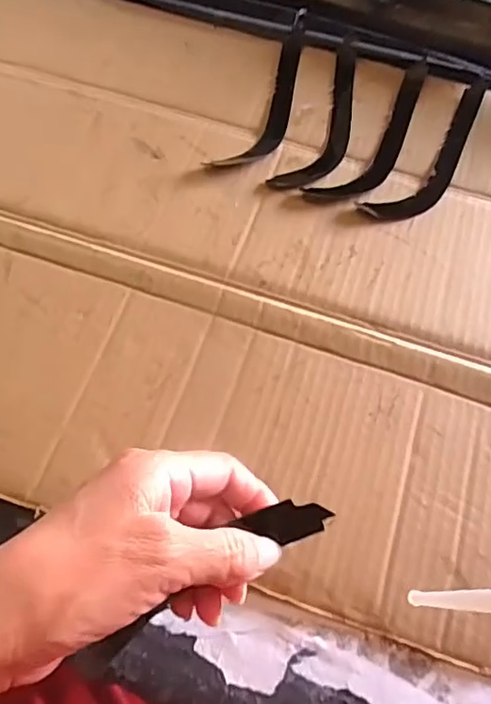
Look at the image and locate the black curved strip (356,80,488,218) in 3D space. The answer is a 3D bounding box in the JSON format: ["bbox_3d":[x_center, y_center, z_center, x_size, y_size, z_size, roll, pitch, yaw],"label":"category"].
[{"bbox_3d":[0.169,-0.169,0.487,0.045,0.007,0.198,36,64,15],"label":"black curved strip"}]

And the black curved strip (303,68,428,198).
[{"bbox_3d":[0.120,-0.185,0.486,0.046,0.012,0.190,32,64,14],"label":"black curved strip"}]

